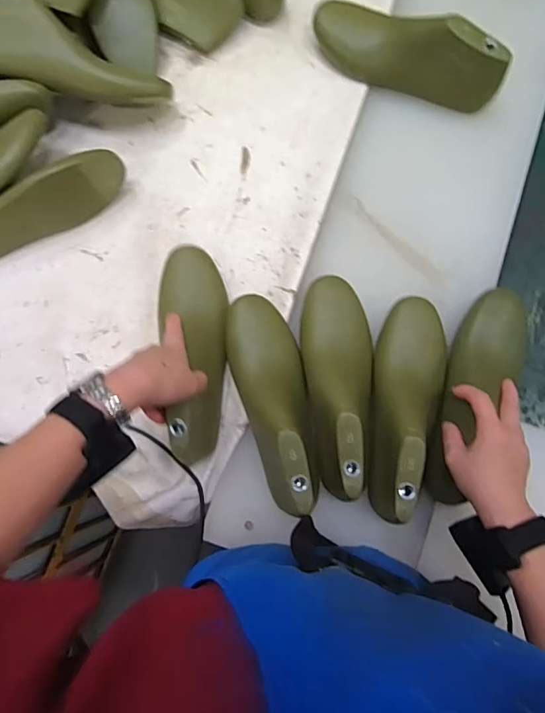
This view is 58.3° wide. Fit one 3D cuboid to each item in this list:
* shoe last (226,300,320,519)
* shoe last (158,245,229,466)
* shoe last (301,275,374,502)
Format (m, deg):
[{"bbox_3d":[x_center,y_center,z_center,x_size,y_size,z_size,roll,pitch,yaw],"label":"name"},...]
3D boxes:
[{"bbox_3d":[0.004,0.044,0.538,0.076,0.095,0.239,-16,80,-2],"label":"shoe last"},{"bbox_3d":[-0.090,-0.007,0.560,0.078,0.077,0.245,-5,73,0],"label":"shoe last"},{"bbox_3d":[0.075,0.029,0.545,0.077,0.084,0.243,-1,68,1],"label":"shoe last"}]

